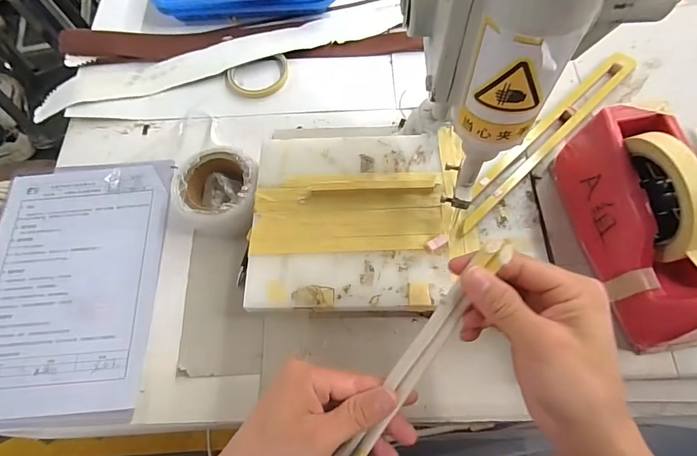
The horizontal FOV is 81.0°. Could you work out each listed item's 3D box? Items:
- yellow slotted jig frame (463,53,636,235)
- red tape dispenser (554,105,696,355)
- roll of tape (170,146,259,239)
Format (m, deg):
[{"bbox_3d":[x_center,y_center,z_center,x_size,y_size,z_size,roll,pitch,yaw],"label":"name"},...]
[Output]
[{"bbox_3d":[0.222,-0.103,0.456,0.300,0.016,0.035,-41,71,-14],"label":"yellow slotted jig frame"},{"bbox_3d":[0.259,-0.008,0.347,0.067,0.117,0.198,-8,67,0],"label":"red tape dispenser"},{"bbox_3d":[-0.153,-0.041,0.496,0.110,0.048,0.104,22,69,12],"label":"roll of tape"}]

